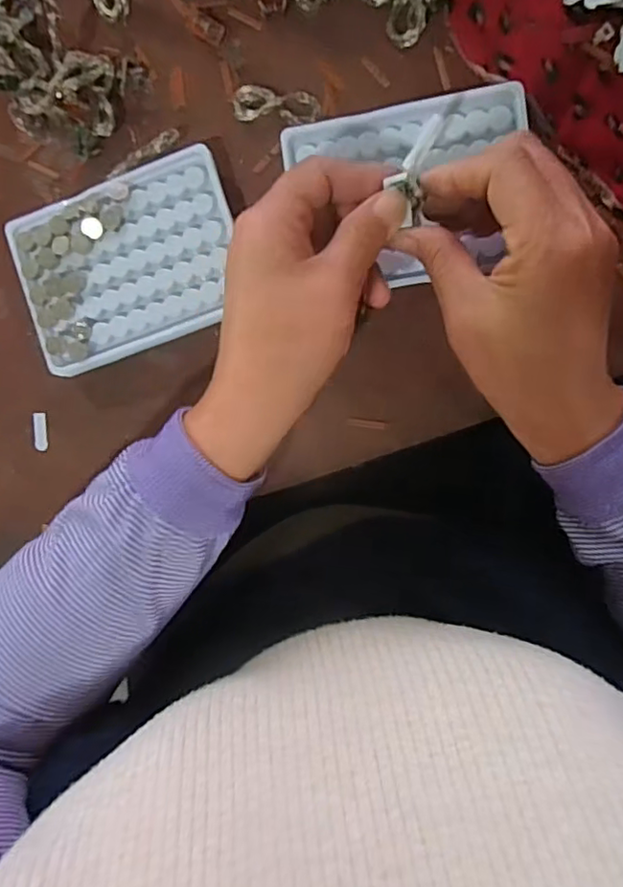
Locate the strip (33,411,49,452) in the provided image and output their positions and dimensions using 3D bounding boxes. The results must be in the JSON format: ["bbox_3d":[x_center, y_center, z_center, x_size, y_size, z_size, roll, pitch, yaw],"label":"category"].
[{"bbox_3d":[-0.170,-0.007,0.370,0.008,0.004,0.024,-1,96,8],"label":"strip"}]

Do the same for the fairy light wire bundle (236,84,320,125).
[{"bbox_3d":[-0.020,-0.191,0.336,0.050,0.006,0.018,10,97,6],"label":"fairy light wire bundle"}]

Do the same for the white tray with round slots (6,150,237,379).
[{"bbox_3d":[-0.105,-0.105,0.346,0.129,0.018,0.096,-18,93,9],"label":"white tray with round slots"}]

